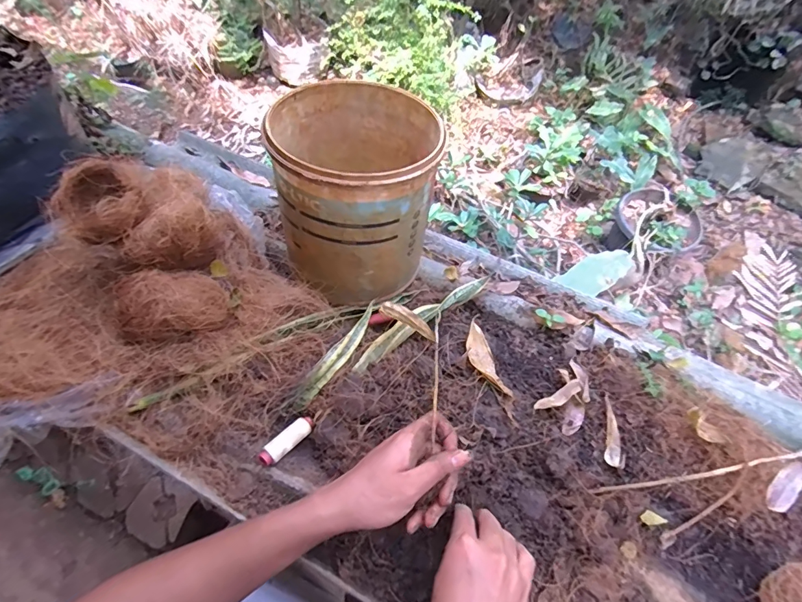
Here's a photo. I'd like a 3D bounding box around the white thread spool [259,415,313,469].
[{"bbox_3d":[-0.113,0.138,0.419,0.022,0.018,0.060,40,65,21],"label":"white thread spool"}]

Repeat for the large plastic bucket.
[{"bbox_3d":[-0.048,-0.128,0.485,0.168,0.171,0.195,-6,59,-5],"label":"large plastic bucket"}]

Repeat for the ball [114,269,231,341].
[{"bbox_3d":[-0.237,0.003,0.434,0.100,0.053,0.066,-19,61,-13],"label":"ball"}]

